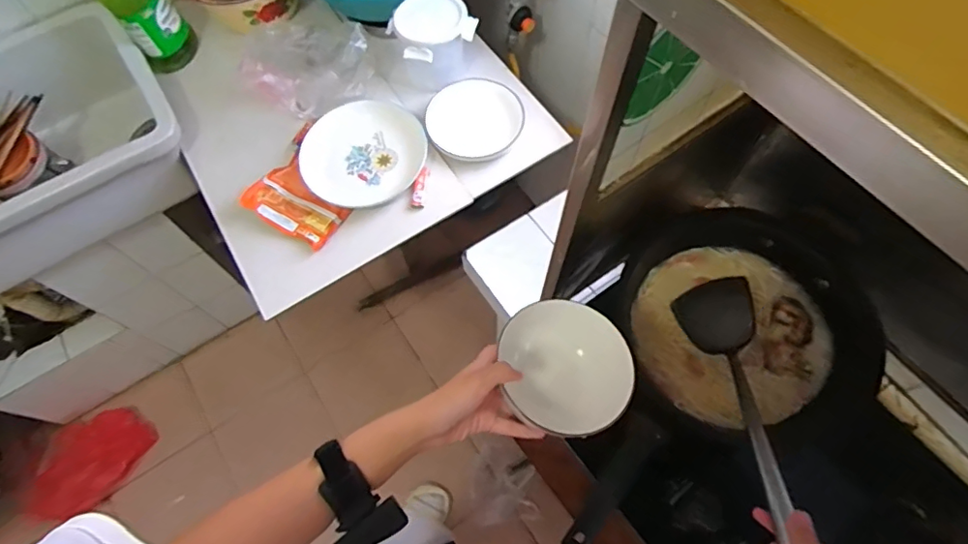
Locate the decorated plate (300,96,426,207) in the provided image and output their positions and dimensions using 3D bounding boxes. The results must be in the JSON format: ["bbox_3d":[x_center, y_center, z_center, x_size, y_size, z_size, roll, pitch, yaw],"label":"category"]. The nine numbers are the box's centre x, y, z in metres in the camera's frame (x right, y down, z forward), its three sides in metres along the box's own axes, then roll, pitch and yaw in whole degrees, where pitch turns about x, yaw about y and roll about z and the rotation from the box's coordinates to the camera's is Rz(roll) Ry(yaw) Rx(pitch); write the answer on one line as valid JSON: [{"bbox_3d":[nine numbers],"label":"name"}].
[{"bbox_3d":[-0.216,-0.216,0.964,0.218,0.027,0.208,0,65,1],"label":"decorated plate"}]

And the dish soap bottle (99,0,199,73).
[{"bbox_3d":[-0.634,-0.495,0.995,0.107,0.248,0.084,-36,70,-14],"label":"dish soap bottle"}]

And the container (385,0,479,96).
[{"bbox_3d":[-0.112,-0.424,0.988,0.156,0.119,0.132,-36,70,-14],"label":"container"}]

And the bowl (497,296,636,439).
[{"bbox_3d":[0.082,0.097,0.546,0.130,0.059,0.120,0,65,1],"label":"bowl"}]

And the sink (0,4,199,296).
[{"bbox_3d":[-0.916,-0.198,1.033,0.640,0.208,0.395,-34,69,-13],"label":"sink"}]

